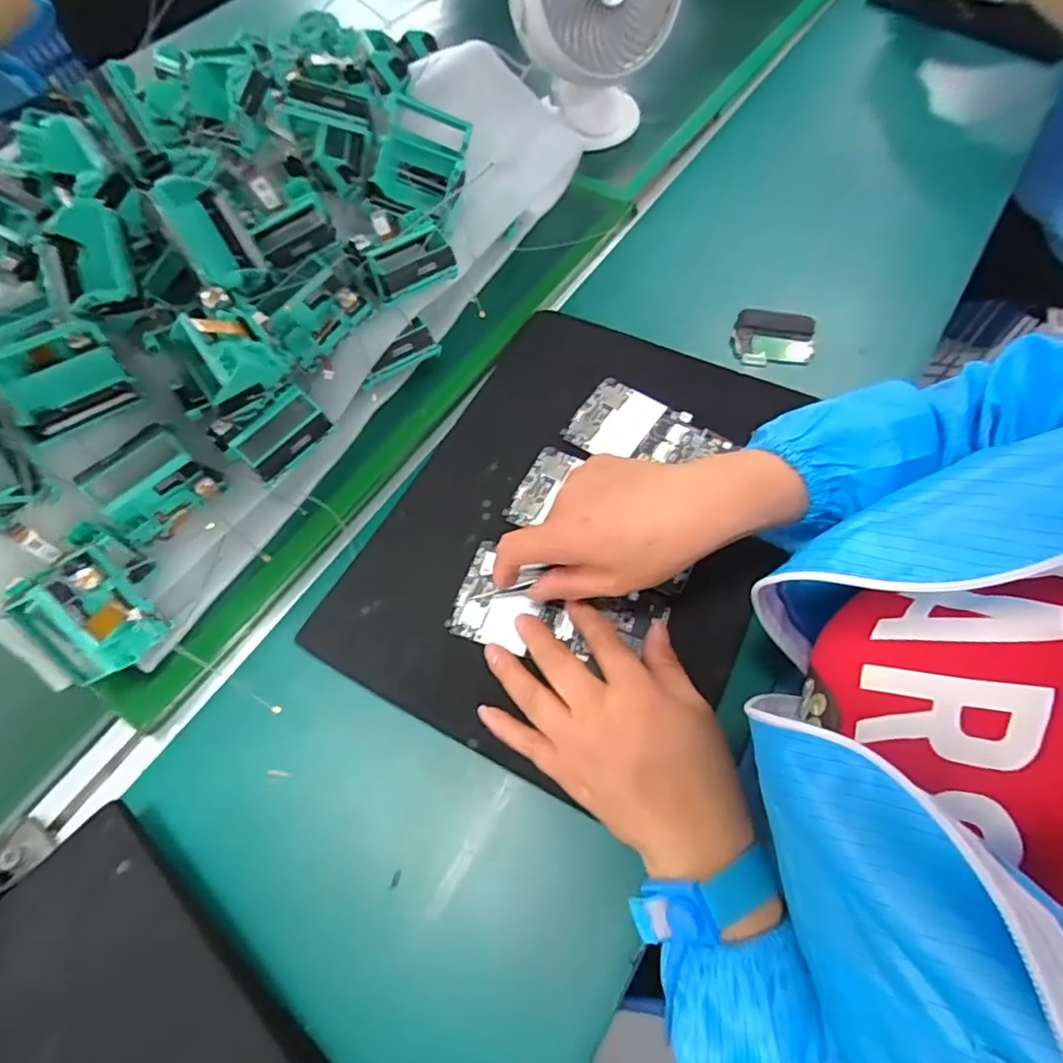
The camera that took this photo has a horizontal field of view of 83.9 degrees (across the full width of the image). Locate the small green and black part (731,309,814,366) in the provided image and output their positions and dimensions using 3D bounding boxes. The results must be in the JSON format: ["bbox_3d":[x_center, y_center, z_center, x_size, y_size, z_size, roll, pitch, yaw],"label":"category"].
[{"bbox_3d":[0.208,-0.168,0.510,0.066,0.018,0.053,7,62,7],"label":"small green and black part"}]

